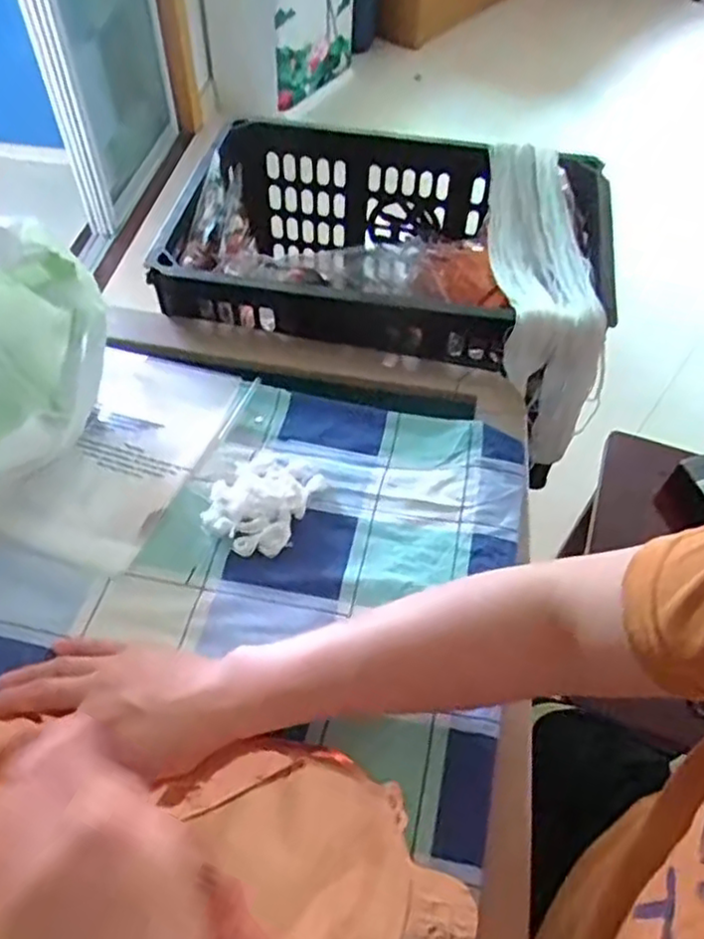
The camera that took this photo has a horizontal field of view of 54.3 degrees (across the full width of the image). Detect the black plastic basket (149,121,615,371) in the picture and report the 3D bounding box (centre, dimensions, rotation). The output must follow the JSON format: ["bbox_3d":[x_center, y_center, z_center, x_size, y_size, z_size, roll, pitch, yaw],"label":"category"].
[{"bbox_3d":[0.041,-0.213,0.773,0.440,0.179,0.310,11,53,7],"label":"black plastic basket"}]

